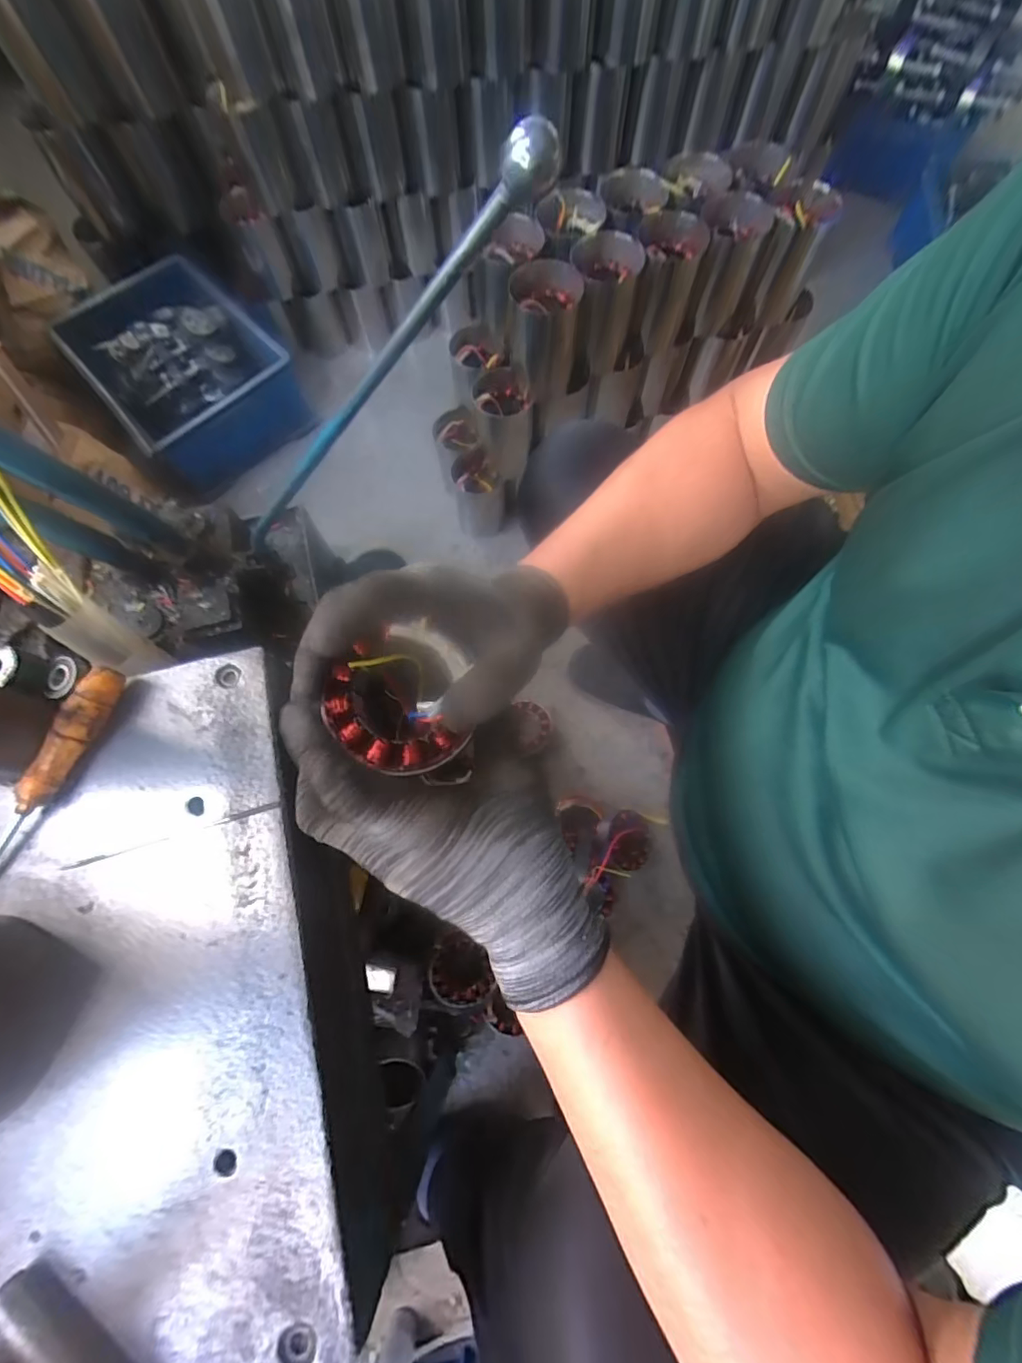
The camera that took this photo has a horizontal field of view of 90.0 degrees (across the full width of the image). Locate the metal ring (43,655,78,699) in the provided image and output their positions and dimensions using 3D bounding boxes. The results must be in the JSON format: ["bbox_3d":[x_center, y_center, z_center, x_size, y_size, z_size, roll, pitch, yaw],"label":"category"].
[{"bbox_3d":[-0.359,-0.003,0.407,0.028,0.008,0.030,0,72,1],"label":"metal ring"}]

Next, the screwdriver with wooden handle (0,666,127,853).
[{"bbox_3d":[-0.352,0.076,0.380,0.023,0.032,0.190,26,75,9],"label":"screwdriver with wooden handle"}]

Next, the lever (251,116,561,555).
[{"bbox_3d":[-0.120,-0.206,0.381,0.399,0.023,0.024,-24,66,40],"label":"lever"}]

